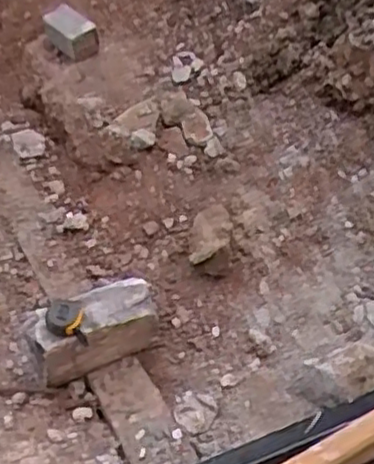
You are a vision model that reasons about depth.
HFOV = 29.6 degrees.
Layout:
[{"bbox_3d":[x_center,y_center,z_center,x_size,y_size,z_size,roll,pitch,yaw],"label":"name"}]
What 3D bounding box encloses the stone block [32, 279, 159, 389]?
[{"bbox_3d":[-0.205,0.209,1.598,0.279,0.178,0.120,-16,49,-15],"label":"stone block"}]

